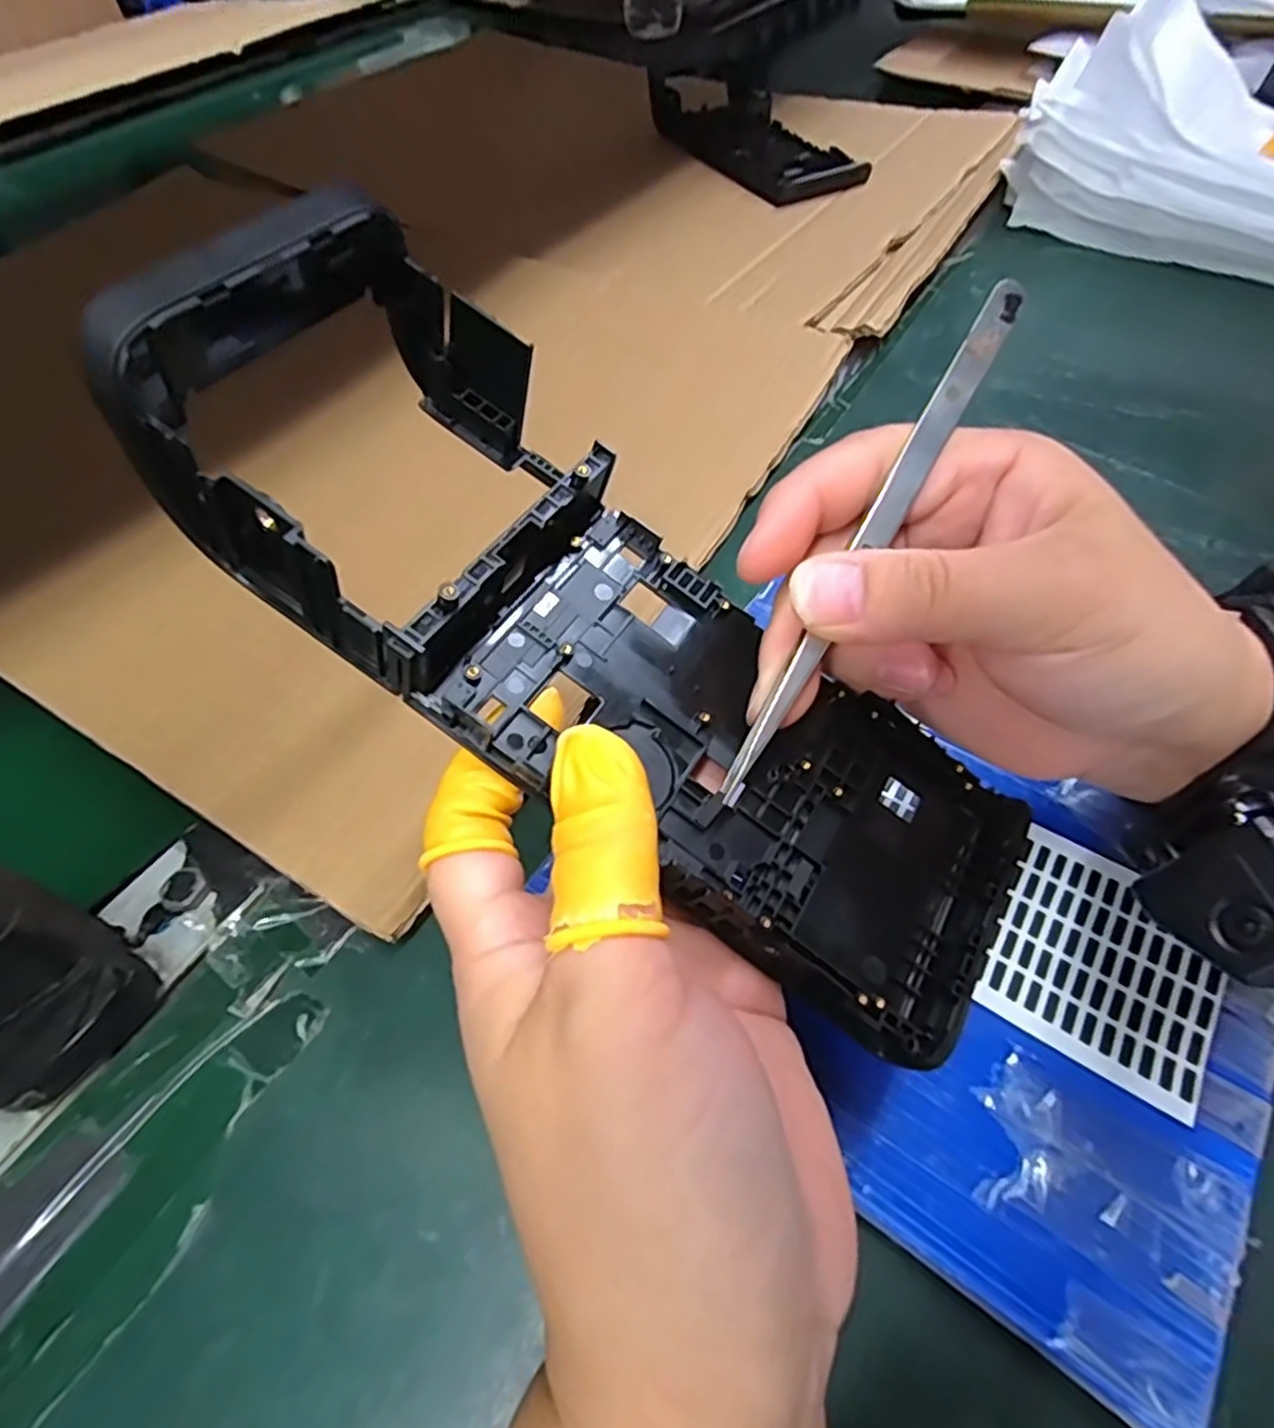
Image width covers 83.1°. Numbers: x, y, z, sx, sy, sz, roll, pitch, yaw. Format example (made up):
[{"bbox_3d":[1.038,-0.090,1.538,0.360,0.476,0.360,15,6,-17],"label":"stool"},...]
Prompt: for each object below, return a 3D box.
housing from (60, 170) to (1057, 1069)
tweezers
[{"bbox_3d":[-0.005,-0.017,0.167,0.218,0.037,0.089,40,61,-7],"label":"housing"},{"bbox_3d":[0.053,-0.039,0.165,0.007,0.009,0.133,30,94,22],"label":"tweezers"}]

